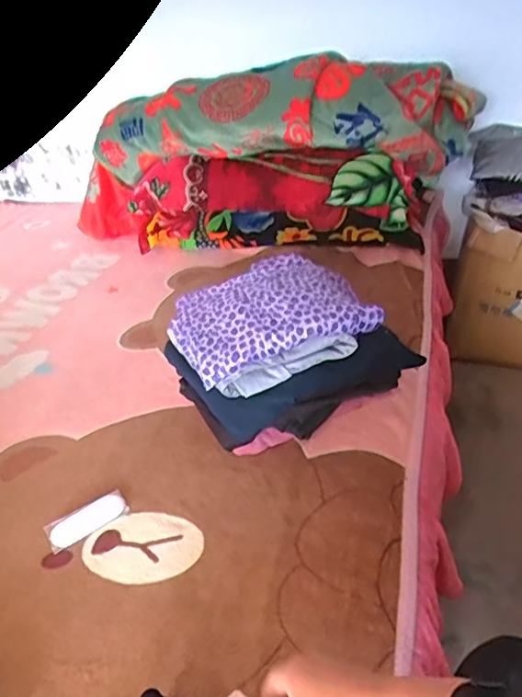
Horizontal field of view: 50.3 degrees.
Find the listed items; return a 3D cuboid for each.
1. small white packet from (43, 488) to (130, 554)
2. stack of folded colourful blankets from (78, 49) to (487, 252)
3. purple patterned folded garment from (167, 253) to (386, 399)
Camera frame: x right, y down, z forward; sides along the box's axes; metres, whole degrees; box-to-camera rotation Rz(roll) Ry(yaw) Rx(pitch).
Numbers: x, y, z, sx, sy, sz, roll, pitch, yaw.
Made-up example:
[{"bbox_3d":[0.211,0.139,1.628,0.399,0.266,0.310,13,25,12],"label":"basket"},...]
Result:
[{"bbox_3d":[-0.220,0.214,0.705,0.101,0.004,0.052,-26,38,-30],"label":"small white packet"},{"bbox_3d":[0.010,-0.455,1.293,0.857,0.365,0.282,7,34,18],"label":"stack of folded colourful blankets"},{"bbox_3d":[0.008,-0.044,0.792,0.252,0.081,0.203,-14,34,-14],"label":"purple patterned folded garment"}]

